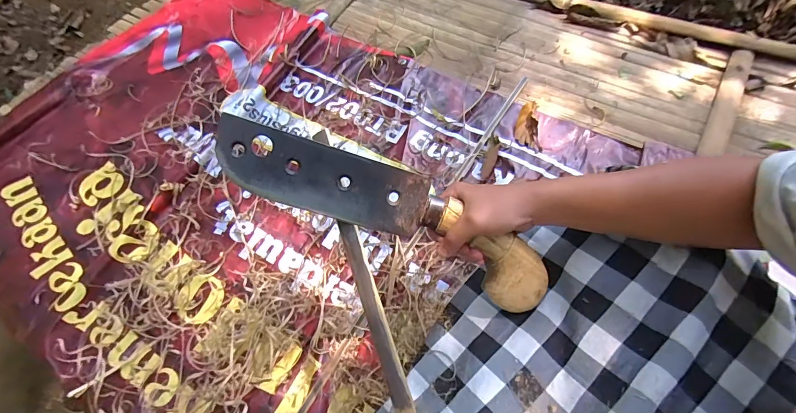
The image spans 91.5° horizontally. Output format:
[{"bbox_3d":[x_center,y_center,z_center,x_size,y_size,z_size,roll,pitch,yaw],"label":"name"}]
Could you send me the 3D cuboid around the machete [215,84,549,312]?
[{"bbox_3d":[-0.001,0.009,0.411,0.373,0.035,0.085,27,95,-9],"label":"machete"}]

